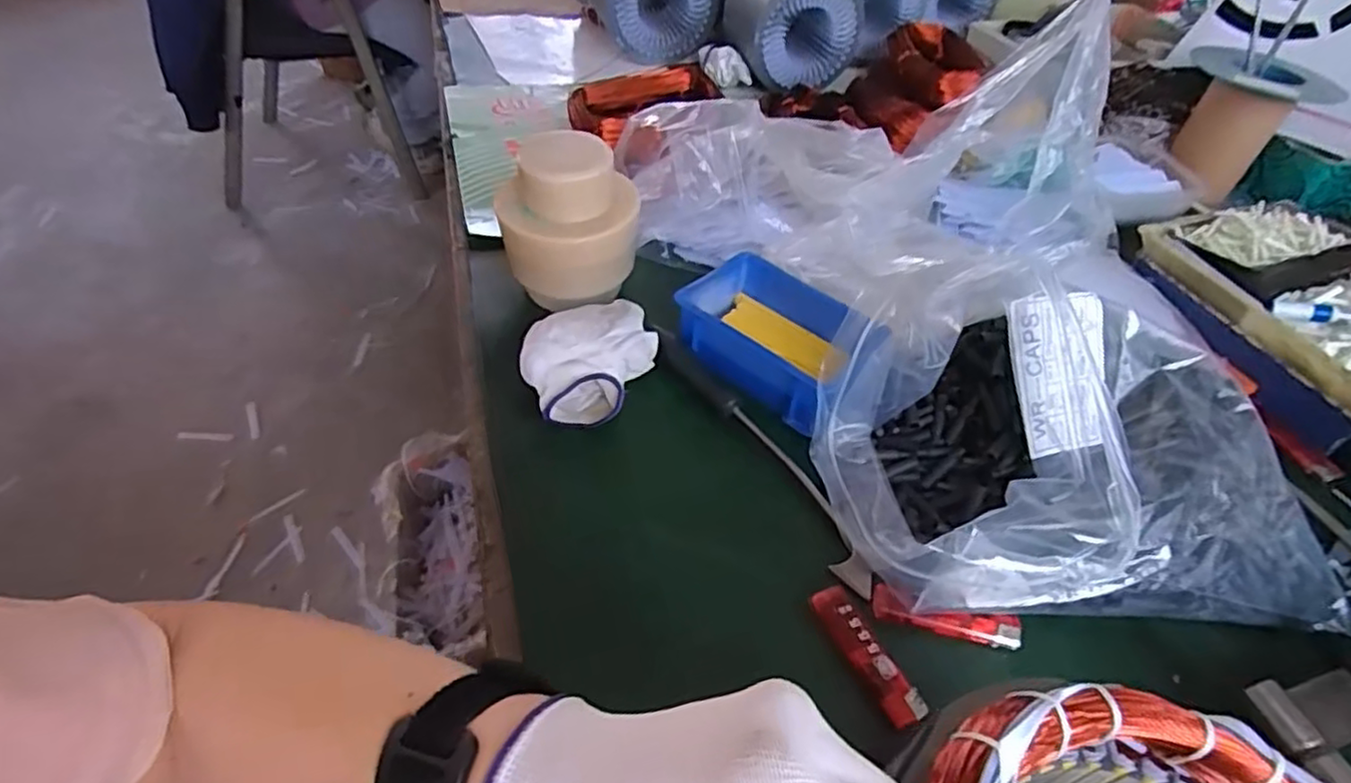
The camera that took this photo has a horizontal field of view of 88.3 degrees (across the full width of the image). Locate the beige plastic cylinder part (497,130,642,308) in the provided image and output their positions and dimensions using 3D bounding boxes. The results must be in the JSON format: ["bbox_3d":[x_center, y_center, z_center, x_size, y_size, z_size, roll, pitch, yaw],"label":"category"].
[{"bbox_3d":[-0.087,-0.129,0.571,0.109,0.134,0.090,-2,46,-7],"label":"beige plastic cylinder part"}]

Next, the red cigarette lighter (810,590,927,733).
[{"bbox_3d":[0.107,0.148,0.393,0.019,0.011,0.082,-18,50,-21],"label":"red cigarette lighter"}]

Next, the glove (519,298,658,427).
[{"bbox_3d":[-0.061,-0.020,0.520,0.105,0.047,0.092,-15,49,-19],"label":"glove"}]

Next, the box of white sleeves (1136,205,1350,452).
[{"bbox_3d":[0.550,-0.077,0.590,0.192,0.061,0.245,-6,47,-11],"label":"box of white sleeves"}]

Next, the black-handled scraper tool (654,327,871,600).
[{"bbox_3d":[0.057,0.034,0.491,0.024,0.014,0.250,-22,52,-24],"label":"black-handled scraper tool"}]

